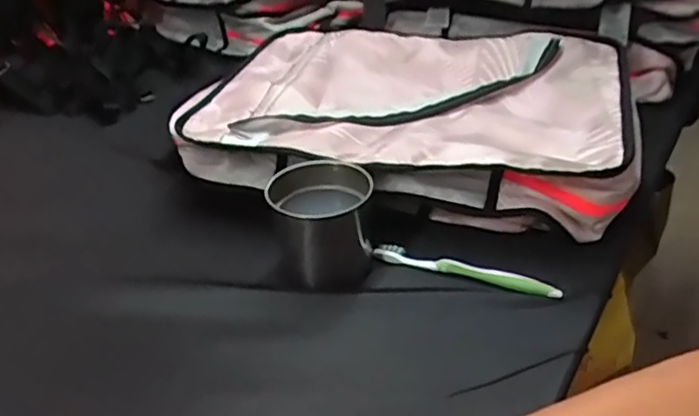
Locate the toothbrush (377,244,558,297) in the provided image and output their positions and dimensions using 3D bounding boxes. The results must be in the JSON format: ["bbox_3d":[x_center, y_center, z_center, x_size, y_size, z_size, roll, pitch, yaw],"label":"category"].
[{"bbox_3d":[0.115,0.061,0.611,0.184,0.014,0.012,12,36,21],"label":"toothbrush"}]

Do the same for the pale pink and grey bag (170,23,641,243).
[{"bbox_3d":[0.083,-0.139,0.797,0.538,0.065,0.392,10,35,18],"label":"pale pink and grey bag"}]

